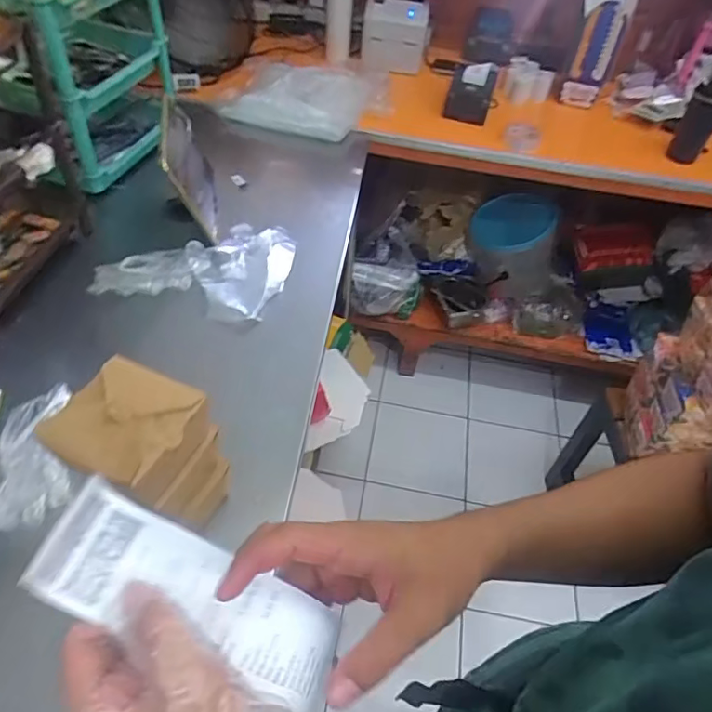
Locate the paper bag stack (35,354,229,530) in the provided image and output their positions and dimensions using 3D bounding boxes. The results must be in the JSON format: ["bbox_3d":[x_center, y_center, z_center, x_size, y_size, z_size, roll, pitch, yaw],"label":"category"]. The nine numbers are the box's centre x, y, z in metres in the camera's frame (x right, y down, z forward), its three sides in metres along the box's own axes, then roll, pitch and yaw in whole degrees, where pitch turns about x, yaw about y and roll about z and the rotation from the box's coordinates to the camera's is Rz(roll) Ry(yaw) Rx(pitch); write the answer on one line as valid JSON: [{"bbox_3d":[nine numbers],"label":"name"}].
[{"bbox_3d":[-0.199,0.099,0.520,0.106,0.167,0.101,21,49,12],"label":"paper bag stack"}]

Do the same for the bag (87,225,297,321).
[{"bbox_3d":[-0.257,-0.163,0.914,0.278,0.035,0.243,15,48,7],"label":"bag"}]

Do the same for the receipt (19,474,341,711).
[{"bbox_3d":[-0.082,0.128,0.285,0.161,0.010,0.057,32,48,-9],"label":"receipt"}]

